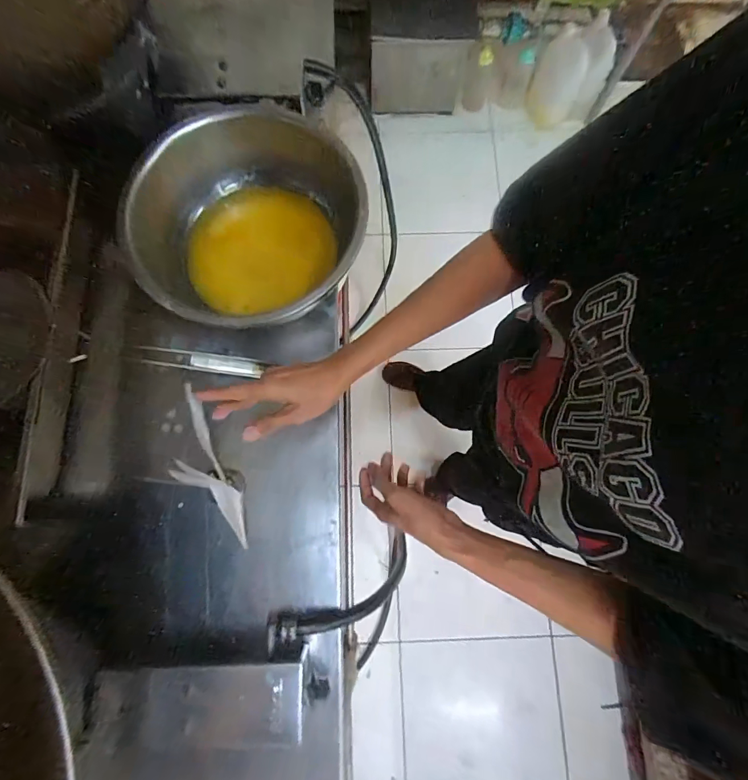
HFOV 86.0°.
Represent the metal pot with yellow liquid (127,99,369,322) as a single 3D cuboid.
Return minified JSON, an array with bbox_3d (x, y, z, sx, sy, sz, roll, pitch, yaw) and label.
[{"bbox_3d":[-0.227,-0.304,0.701,0.400,0.171,0.332,-41,80,-9],"label":"metal pot with yellow liquid"}]

